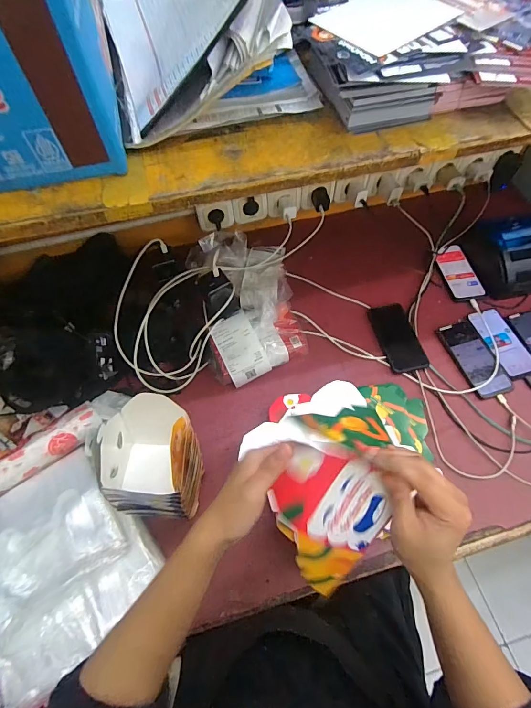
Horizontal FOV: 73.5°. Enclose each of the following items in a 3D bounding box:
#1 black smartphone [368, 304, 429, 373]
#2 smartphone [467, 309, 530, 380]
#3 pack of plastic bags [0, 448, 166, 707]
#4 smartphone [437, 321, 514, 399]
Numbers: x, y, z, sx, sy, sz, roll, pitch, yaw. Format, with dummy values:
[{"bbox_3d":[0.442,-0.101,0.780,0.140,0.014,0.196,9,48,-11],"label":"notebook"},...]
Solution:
[{"bbox_3d":[0.279,-0.036,0.755,0.077,0.016,0.163,-11,56,-1],"label":"black smartphone"},{"bbox_3d":[0.498,-0.025,0.747,0.077,0.009,0.162,-15,61,-7],"label":"smartphone"},{"bbox_3d":[-0.321,0.314,0.543,0.250,0.054,0.289,-33,65,-17],"label":"pack of plastic bags"},{"bbox_3d":[0.426,0.008,0.727,0.077,0.008,0.165,-17,62,-8],"label":"smartphone"}]

